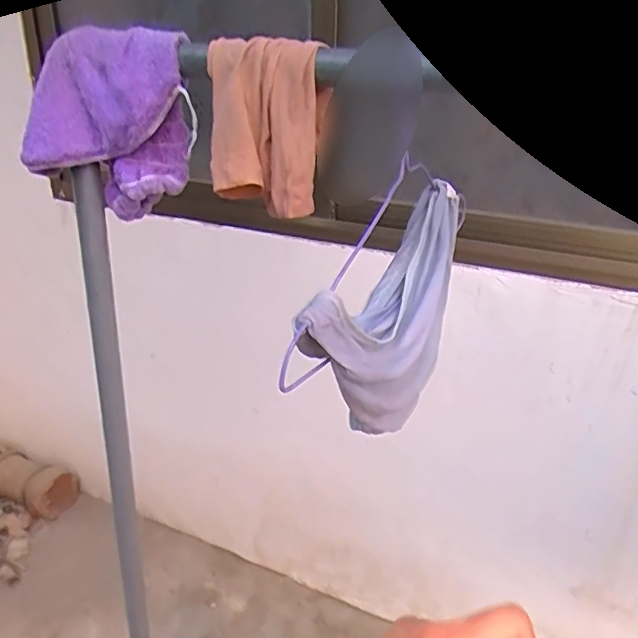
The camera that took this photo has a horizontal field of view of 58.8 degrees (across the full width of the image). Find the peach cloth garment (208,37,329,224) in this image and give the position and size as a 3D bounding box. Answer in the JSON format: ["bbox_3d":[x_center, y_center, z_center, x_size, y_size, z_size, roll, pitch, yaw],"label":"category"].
[{"bbox_3d":[-0.046,-0.174,0.515,0.107,0.141,0.074,-1,22,-7],"label":"peach cloth garment"}]

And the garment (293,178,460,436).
[{"bbox_3d":[0.062,0.001,0.524,0.075,0.199,0.260,10,24,21],"label":"garment"}]

